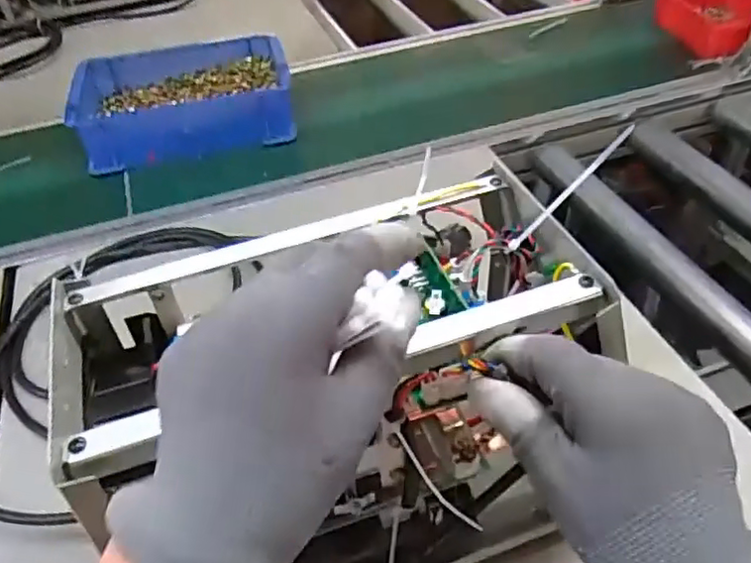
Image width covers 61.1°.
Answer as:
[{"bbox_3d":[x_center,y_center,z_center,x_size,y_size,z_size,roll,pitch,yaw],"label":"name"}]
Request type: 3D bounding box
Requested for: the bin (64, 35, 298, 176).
[{"bbox_3d":[-0.268,-0.264,0.913,0.292,0.067,0.224,-11,44,-5],"label":"bin"}]

